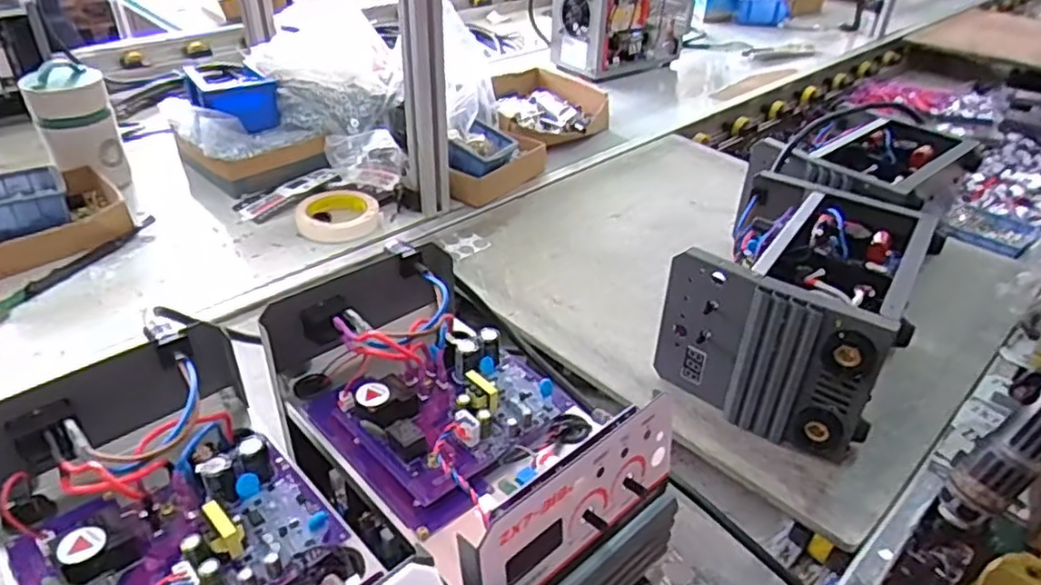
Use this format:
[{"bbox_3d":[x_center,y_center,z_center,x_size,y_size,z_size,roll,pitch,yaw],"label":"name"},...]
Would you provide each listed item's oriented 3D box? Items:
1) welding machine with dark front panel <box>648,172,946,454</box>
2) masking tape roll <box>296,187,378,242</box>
[{"bbox_3d":[0.276,0.008,0.669,0.187,0.158,0.252,24,40,28],"label":"welding machine with dark front panel"},{"bbox_3d":[-0.243,-0.104,0.889,0.105,0.026,0.105,-7,36,-14],"label":"masking tape roll"}]

